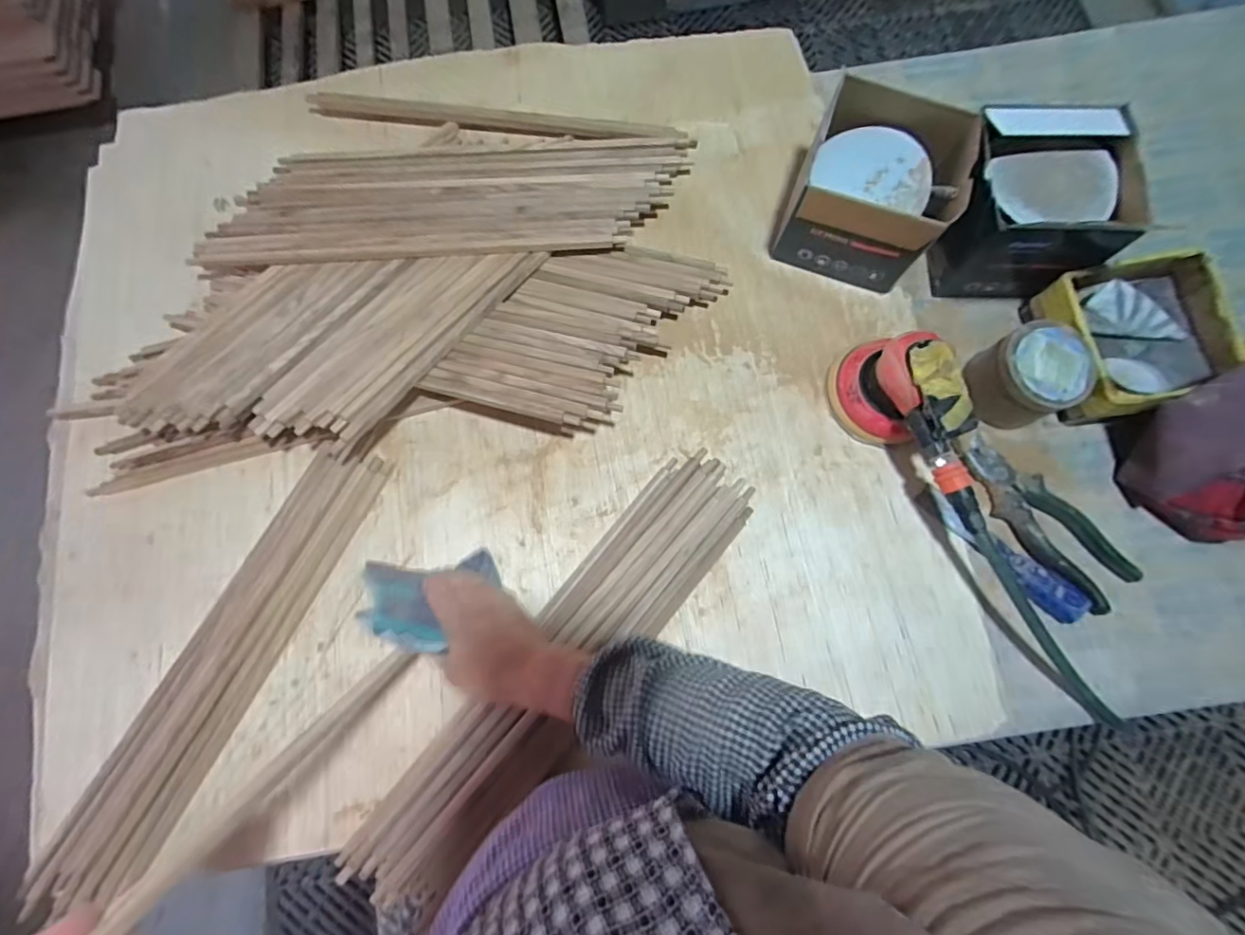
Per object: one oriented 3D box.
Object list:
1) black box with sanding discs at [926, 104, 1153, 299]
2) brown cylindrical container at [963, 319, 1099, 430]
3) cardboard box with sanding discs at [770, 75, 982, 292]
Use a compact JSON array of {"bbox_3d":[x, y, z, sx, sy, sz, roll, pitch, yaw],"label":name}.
[{"bbox_3d":[0.398,-0.260,0.557,0.155,0.126,0.136,0,76,0],"label":"black box with sanding discs"},{"bbox_3d":[0.393,-0.088,0.541,0.079,0.072,0.082,0,76,0],"label":"brown cylindrical container"},{"bbox_3d":[0.249,-0.281,0.563,0.145,0.112,0.149,17,77,4],"label":"cardboard box with sanding discs"}]

